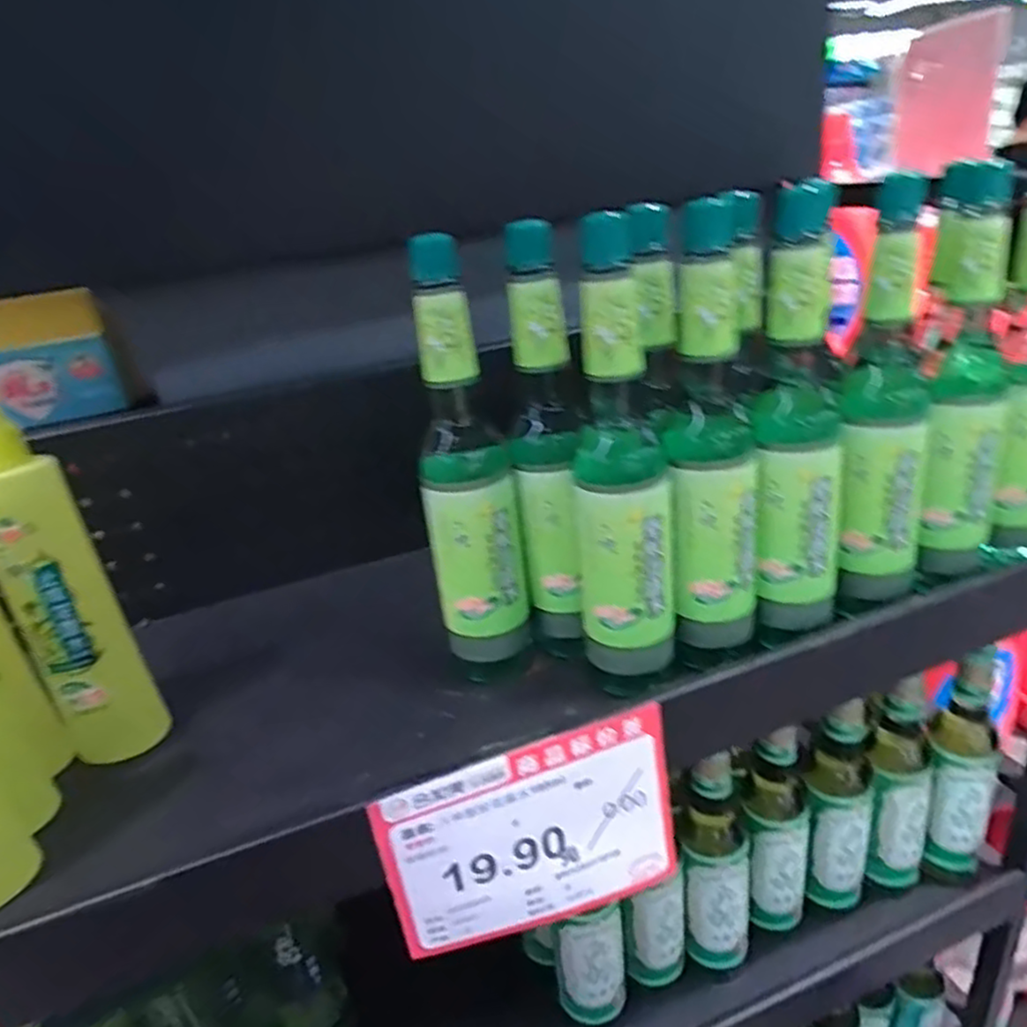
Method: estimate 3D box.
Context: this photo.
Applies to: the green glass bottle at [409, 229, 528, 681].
[{"bbox_3d":[-0.025,-0.015,0.377,0.052,0.234,0.043,-5,26,1],"label":"green glass bottle"}]

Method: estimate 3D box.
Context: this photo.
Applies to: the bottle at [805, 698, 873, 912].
[{"bbox_3d":[0.245,0.215,0.523,0.049,0.183,0.050,10,30,28],"label":"bottle"}]

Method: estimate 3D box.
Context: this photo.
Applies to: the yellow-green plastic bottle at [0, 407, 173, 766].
[{"bbox_3d":[-0.228,0.036,0.352,0.046,0.203,0.040,-22,31,-30],"label":"yellow-green plastic bottle"}]

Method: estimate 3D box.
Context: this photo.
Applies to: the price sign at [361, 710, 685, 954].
[{"bbox_3d":[0.011,0.157,0.340,0.141,0.101,0.007,-14,19,-13],"label":"price sign"}]

